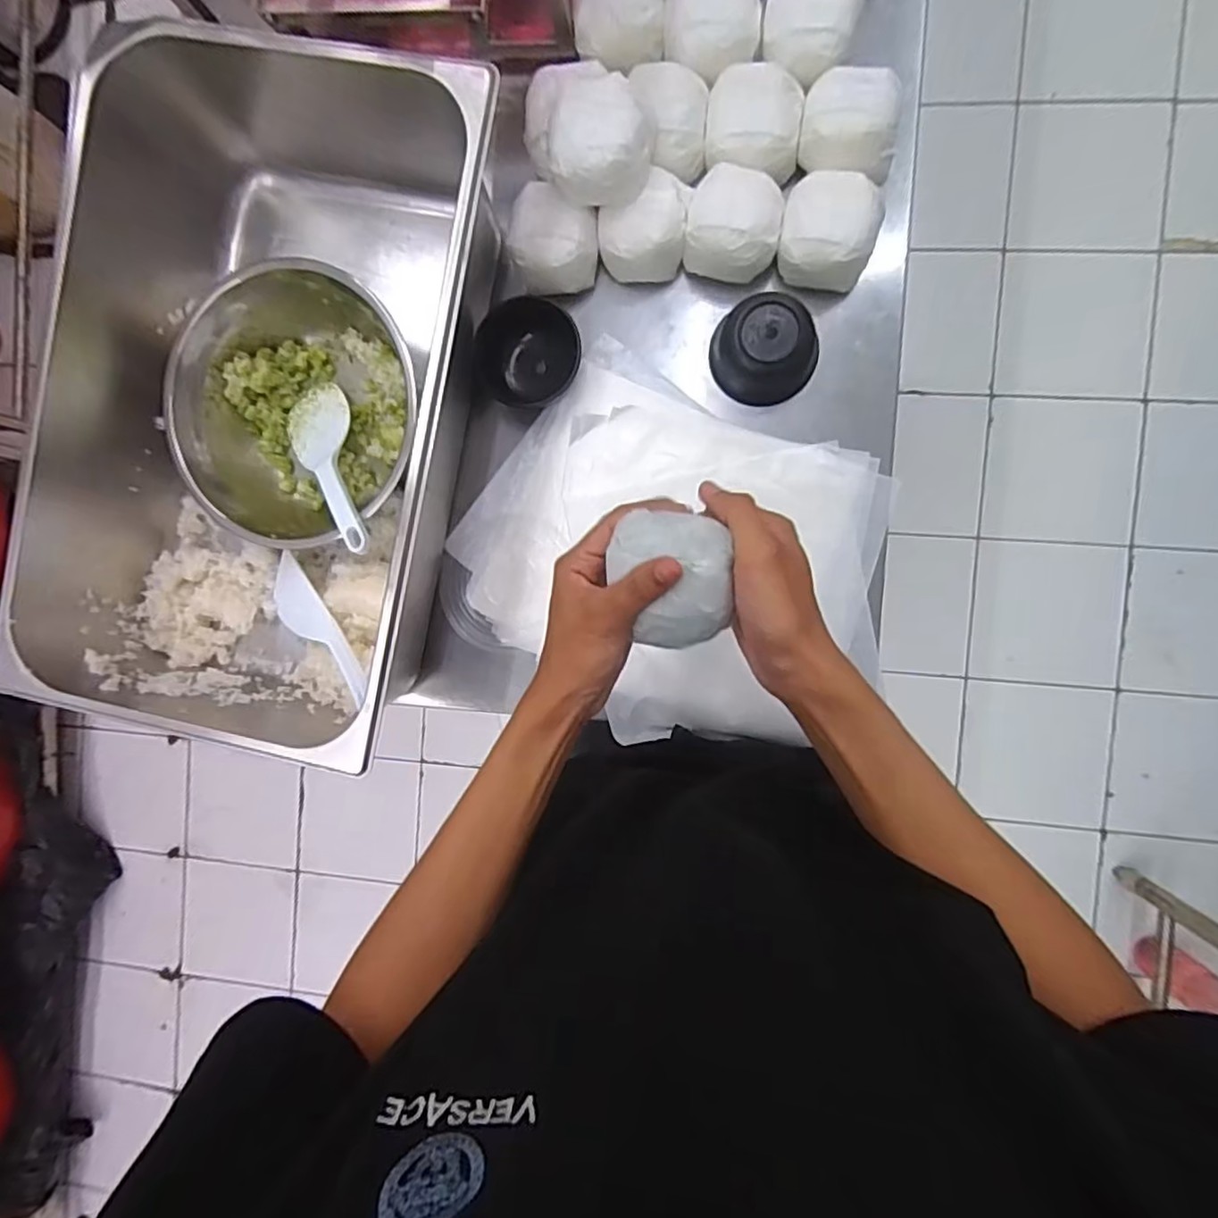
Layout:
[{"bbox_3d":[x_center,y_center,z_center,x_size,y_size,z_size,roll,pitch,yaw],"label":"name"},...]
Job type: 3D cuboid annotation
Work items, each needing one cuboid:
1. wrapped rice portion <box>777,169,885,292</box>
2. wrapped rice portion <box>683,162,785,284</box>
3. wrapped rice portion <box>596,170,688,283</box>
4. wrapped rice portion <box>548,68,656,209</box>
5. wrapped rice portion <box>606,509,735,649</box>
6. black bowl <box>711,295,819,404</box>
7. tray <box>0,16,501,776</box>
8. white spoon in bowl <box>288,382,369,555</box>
[{"bbox_3d":[0.184,-0.315,0.533,0.076,0.052,0.067,15,93,6],"label":"wrapped rice portion"},{"bbox_3d":[0.106,-0.327,0.543,0.077,0.046,0.076,11,93,6],"label":"wrapped rice portion"},{"bbox_3d":[0.029,-0.328,0.551,0.073,0.053,0.063,3,92,6],"label":"wrapped rice portion"},{"bbox_3d":[-0.006,-0.372,0.511,0.074,0.056,0.076,0,92,6],"label":"wrapped rice portion"},{"bbox_3d":[0.035,-0.016,0.358,0.065,0.035,0.073,-5,89,6],"label":"wrapped rice portion"},{"bbox_3d":[0.134,-0.223,0.546,0.088,0.045,0.082,0,92,6],"label":"black bowl"},{"bbox_3d":[-0.274,-0.172,0.545,0.321,0.154,0.525,11,93,6],"label":"tray"},{"bbox_3d":[-0.247,-0.129,0.558,0.067,0.024,0.199,-30,60,5],"label":"white spoon in bowl"}]

